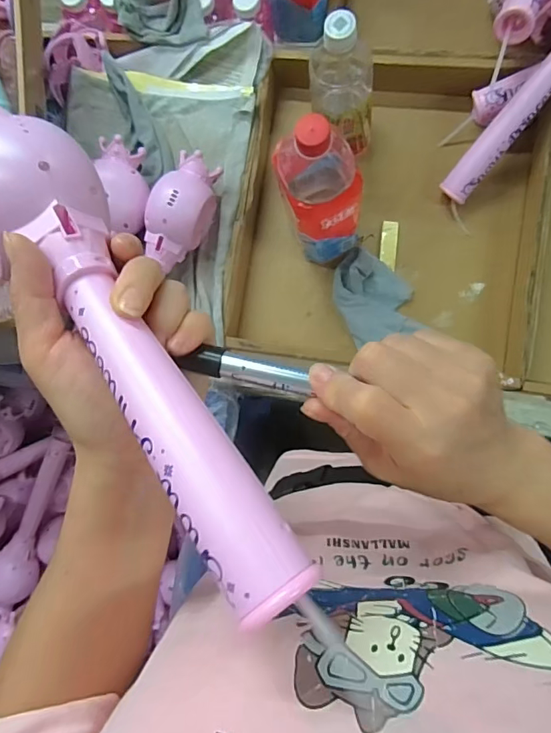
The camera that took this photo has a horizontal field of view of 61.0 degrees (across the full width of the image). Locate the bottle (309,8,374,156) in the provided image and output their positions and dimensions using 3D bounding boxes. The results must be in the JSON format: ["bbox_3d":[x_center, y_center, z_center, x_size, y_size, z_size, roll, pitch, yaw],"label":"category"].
[{"bbox_3d":[0.075,-0.303,0.522,0.066,0.185,0.062,-9,86,8],"label":"bottle"}]

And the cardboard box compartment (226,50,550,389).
[{"bbox_3d":[0.137,-0.186,0.576,0.353,0.049,0.390,9,88,9],"label":"cardboard box compartment"}]

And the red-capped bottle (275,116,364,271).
[{"bbox_3d":[0.048,-0.187,0.503,0.077,0.223,0.105,-13,85,8],"label":"red-capped bottle"}]

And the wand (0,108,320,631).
[{"bbox_3d":[-0.070,-0.013,0.210,0.055,0.042,0.258,-37,74,5],"label":"wand"}]

